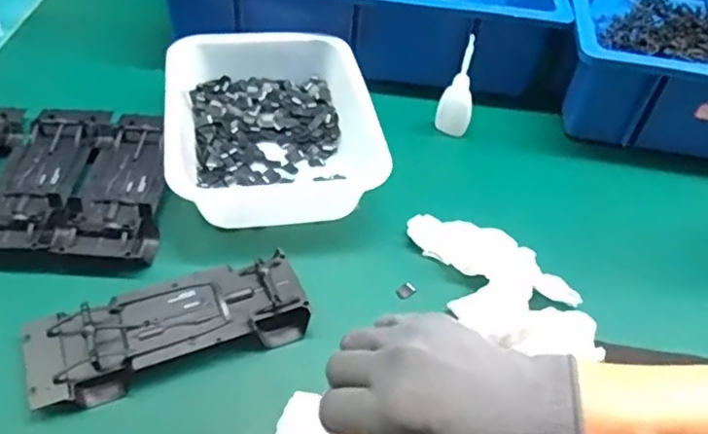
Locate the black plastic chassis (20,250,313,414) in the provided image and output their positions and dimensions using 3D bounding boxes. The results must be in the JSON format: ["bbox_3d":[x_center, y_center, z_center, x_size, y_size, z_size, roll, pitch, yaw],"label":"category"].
[{"bbox_3d":[-0.134,0.080,0.460,0.195,0.032,0.075,-13,48,-20],"label":"black plastic chassis"}]

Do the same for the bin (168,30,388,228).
[{"bbox_3d":[-0.082,-0.093,0.609,0.191,0.060,0.232,-5,45,-12],"label":"bin"}]

